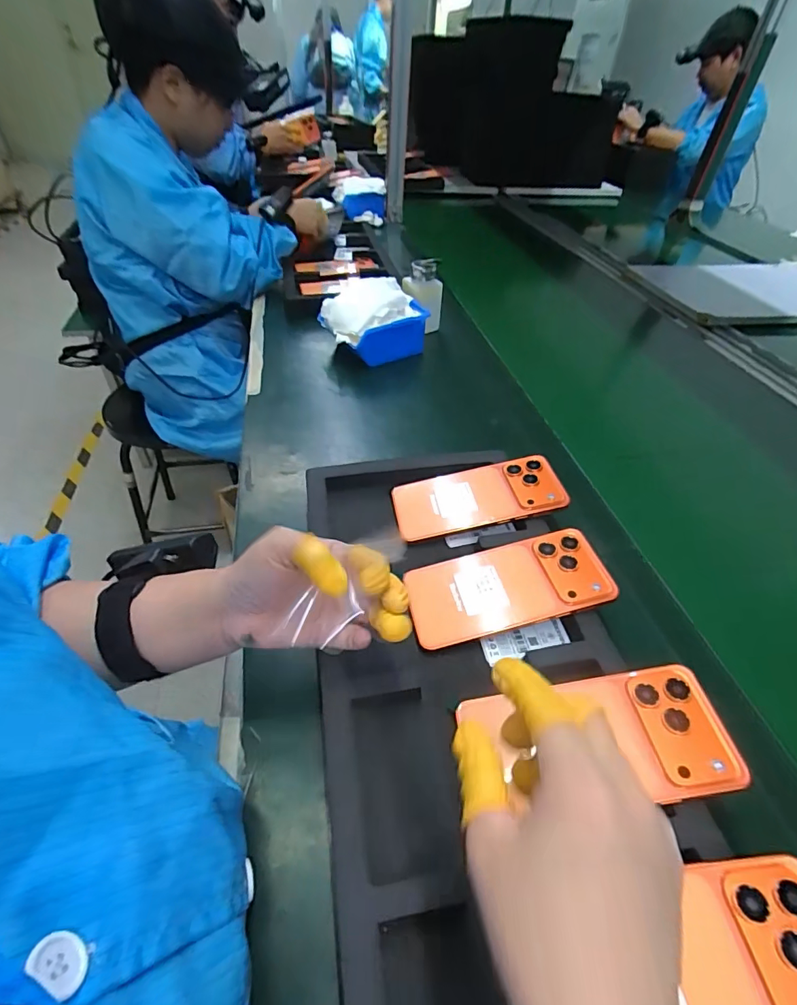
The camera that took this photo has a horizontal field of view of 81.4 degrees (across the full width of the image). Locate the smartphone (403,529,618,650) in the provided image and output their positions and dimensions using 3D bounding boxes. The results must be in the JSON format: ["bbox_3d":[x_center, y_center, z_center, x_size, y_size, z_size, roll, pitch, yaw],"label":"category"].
[{"bbox_3d":[0.089,0.069,0.388,0.161,0.008,0.076,-15,45,-4],"label":"smartphone"}]

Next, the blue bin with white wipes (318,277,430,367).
[{"bbox_3d":[-0.050,-0.290,0.744,0.141,0.104,0.160,-18,48,-23],"label":"blue bin with white wipes"}]

